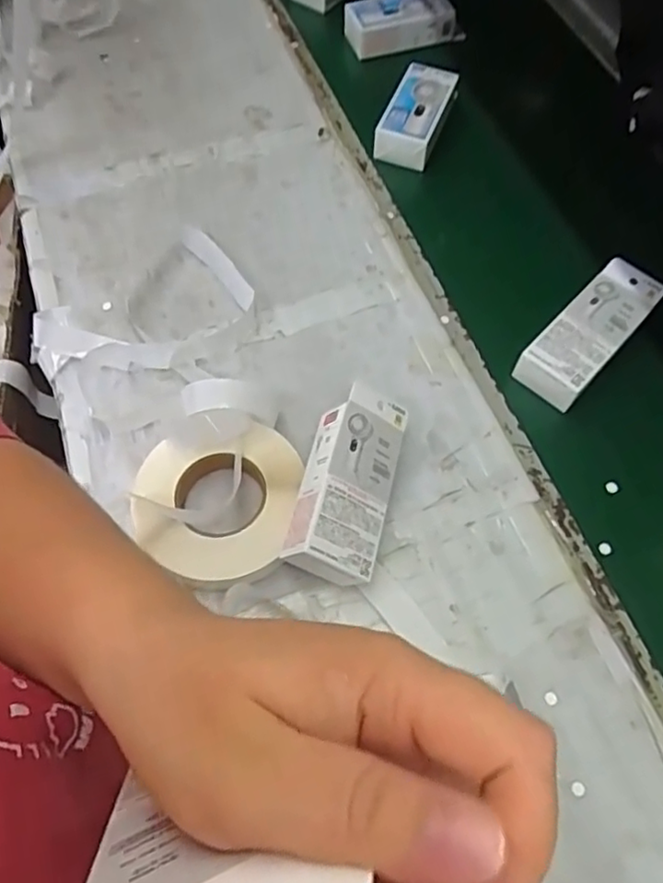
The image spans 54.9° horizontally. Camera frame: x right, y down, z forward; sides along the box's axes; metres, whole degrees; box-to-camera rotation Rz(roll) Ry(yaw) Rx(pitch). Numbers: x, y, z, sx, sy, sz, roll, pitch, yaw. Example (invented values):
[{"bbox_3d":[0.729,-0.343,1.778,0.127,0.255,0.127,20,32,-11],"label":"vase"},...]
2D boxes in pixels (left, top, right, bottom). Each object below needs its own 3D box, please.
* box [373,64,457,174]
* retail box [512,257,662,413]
[{"bbox_3d":[0.114,-0.433,0.841,0.072,0.051,0.154,21,63,8],"label":"box"},{"bbox_3d":[0.275,-0.115,0.684,0.066,0.053,0.182,40,67,16],"label":"retail box"}]

